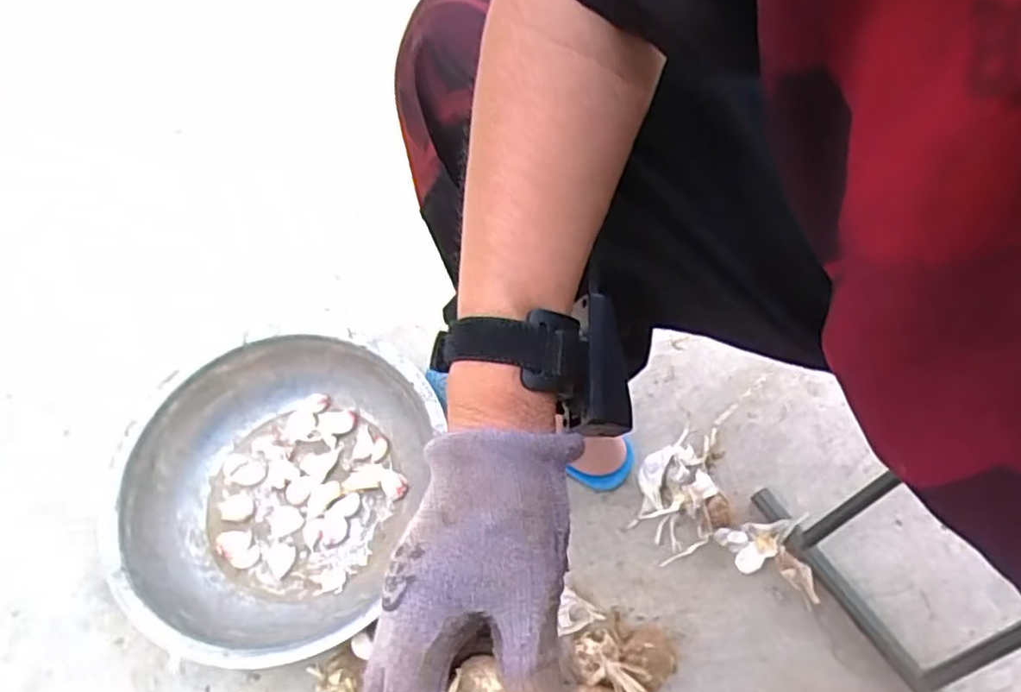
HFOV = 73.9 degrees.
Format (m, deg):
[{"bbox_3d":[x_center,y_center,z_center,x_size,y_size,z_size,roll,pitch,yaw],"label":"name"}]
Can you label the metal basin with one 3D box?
[{"bbox_3d":[-0.257,0.155,0.741,0.294,0.116,0.331,10,63,9],"label":"metal basin"}]

